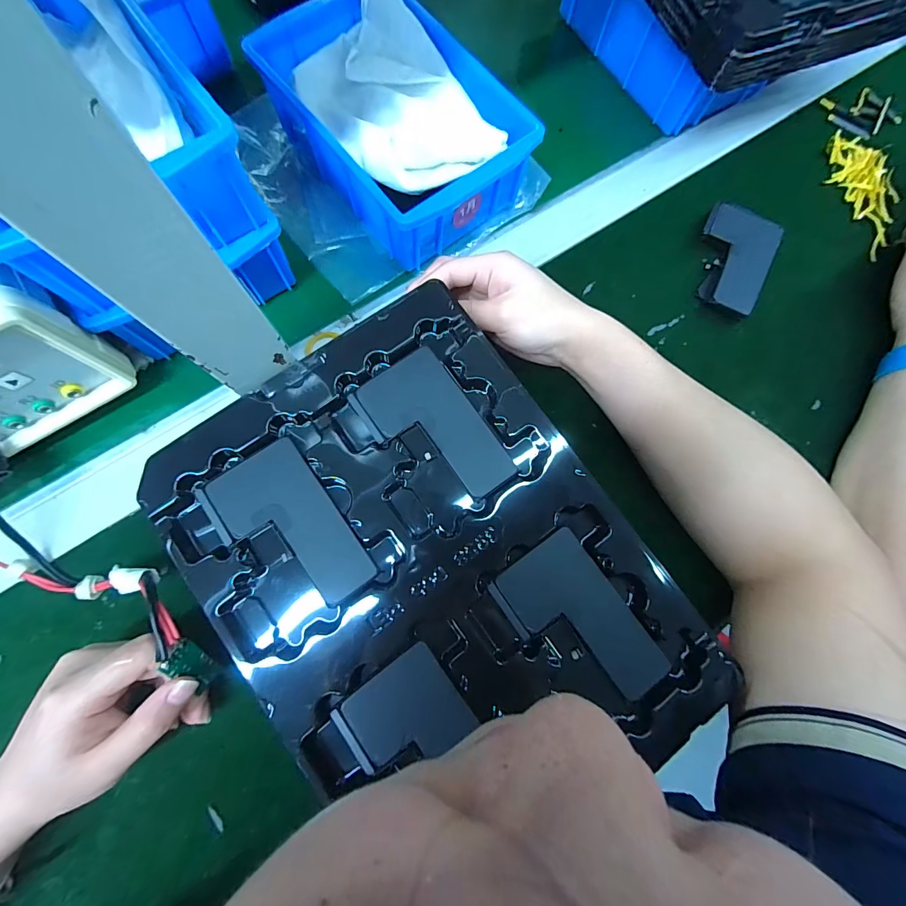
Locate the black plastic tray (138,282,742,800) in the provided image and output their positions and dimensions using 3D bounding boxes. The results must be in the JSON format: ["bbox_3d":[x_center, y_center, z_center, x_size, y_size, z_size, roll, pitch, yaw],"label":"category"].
[{"bbox_3d":[-0.008,0.064,0.218,0.208,0.019,0.281,-36,81,-8],"label":"black plastic tray"}]

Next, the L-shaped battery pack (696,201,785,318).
[{"bbox_3d":[0.236,-0.161,0.336,0.063,0.019,0.097,26,78,4],"label":"L-shaped battery pack"}]

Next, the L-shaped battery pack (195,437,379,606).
[{"bbox_3d":[-0.091,0.044,0.220,0.057,0.009,0.095,-36,82,-10],"label":"L-shaped battery pack"}]

